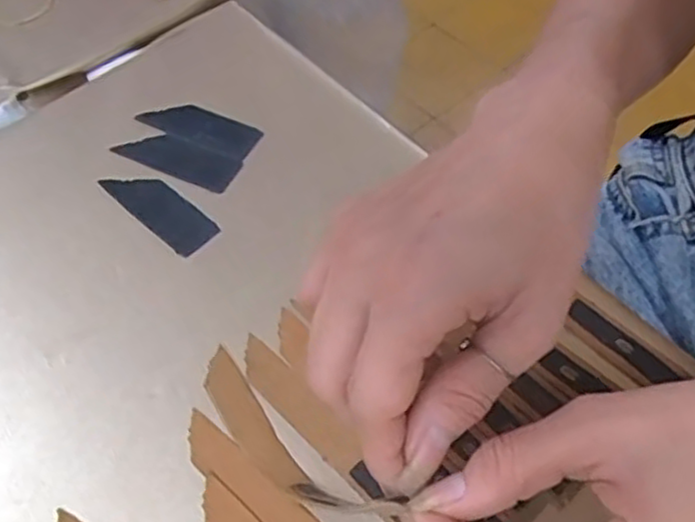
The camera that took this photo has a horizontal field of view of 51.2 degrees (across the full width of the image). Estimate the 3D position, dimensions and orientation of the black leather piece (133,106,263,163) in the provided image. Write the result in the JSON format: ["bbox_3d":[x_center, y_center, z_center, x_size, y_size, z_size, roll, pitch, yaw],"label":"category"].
[{"bbox_3d":[-0.077,-0.070,0.376,0.063,0.004,0.023,23,59,17],"label":"black leather piece"}]

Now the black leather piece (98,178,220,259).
[{"bbox_3d":[-0.091,-0.027,0.349,0.063,0.004,0.022,36,64,24],"label":"black leather piece"}]

